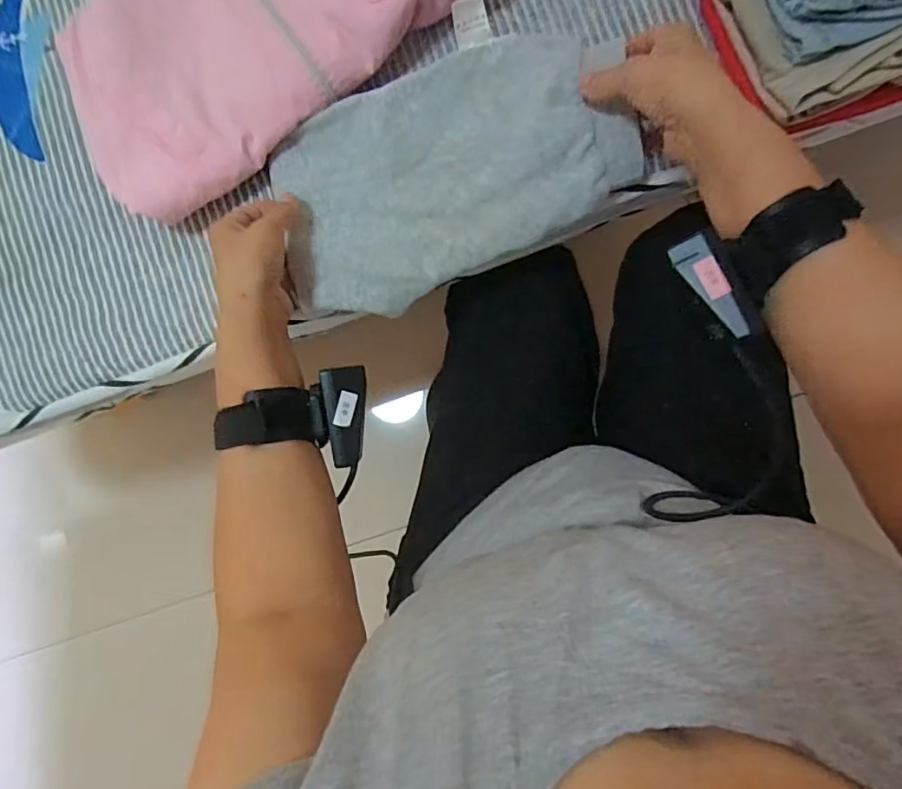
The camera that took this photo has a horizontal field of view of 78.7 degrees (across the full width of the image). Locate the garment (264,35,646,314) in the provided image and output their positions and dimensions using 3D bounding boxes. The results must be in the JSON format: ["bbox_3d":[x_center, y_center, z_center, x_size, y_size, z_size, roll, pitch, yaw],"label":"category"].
[{"bbox_3d":[-0.003,-0.171,0.425,0.270,0.039,0.160,-17,86,5],"label":"garment"}]

